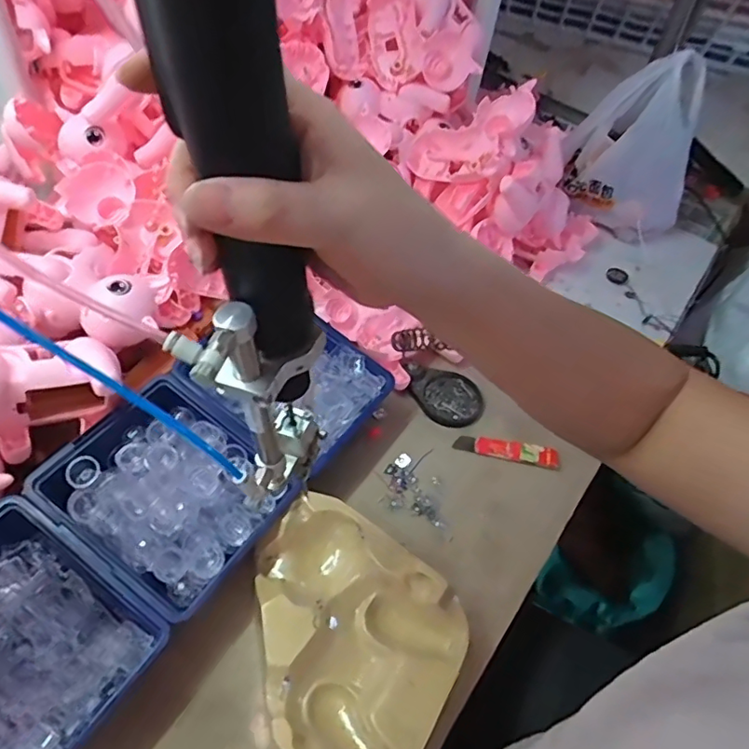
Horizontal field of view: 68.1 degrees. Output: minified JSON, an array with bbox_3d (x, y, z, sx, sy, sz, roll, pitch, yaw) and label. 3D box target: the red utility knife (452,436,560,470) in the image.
[{"bbox_3d":[0.135,0.076,0.563,0.103,0.013,0.017,13,51,4],"label":"red utility knife"}]

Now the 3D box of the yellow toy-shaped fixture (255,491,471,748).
[{"bbox_3d":[-0.028,0.199,0.419,0.176,0.054,0.158,32,55,18],"label":"yellow toy-shaped fixture"}]

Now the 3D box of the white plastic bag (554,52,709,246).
[{"bbox_3d":[0.354,-0.309,0.742,0.165,0.220,0.147,30,55,15],"label":"white plastic bag"}]

